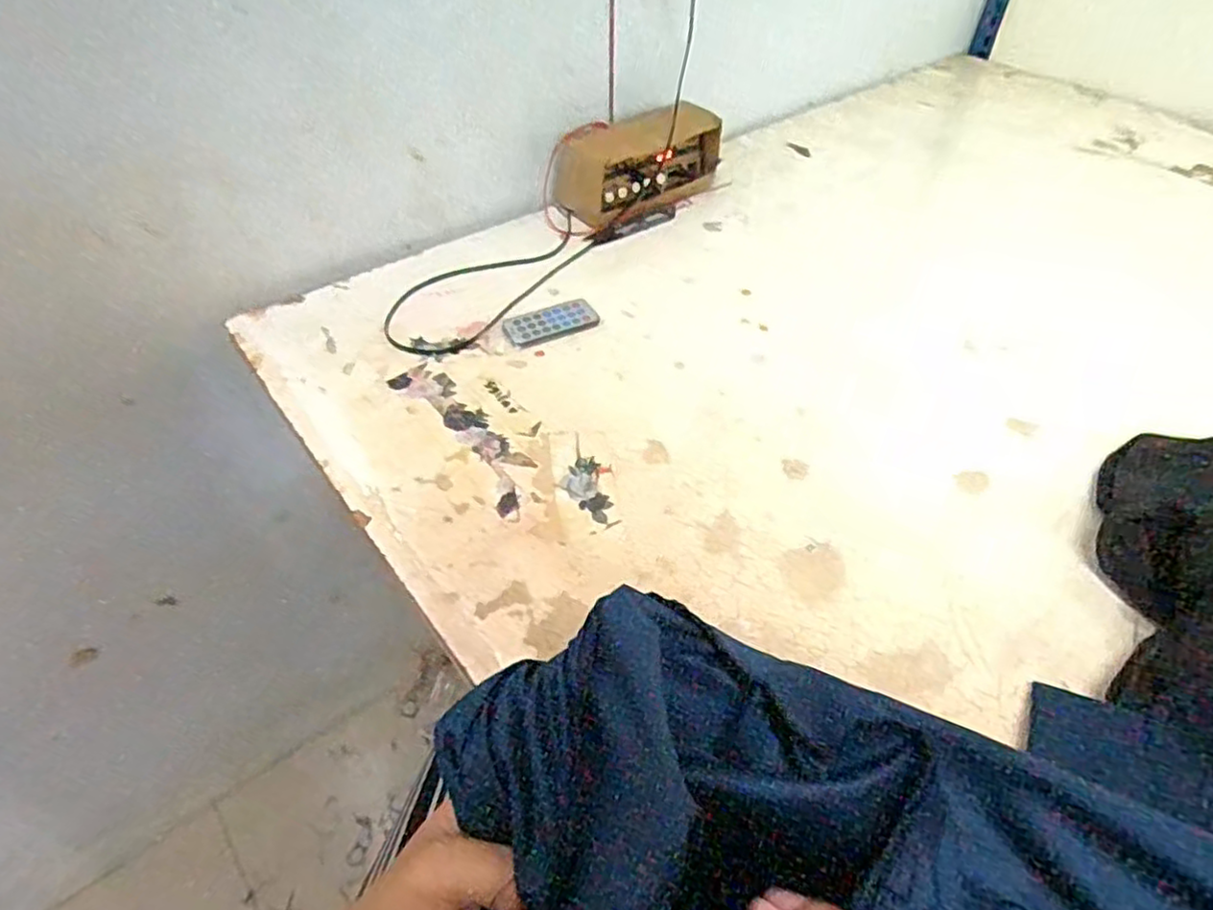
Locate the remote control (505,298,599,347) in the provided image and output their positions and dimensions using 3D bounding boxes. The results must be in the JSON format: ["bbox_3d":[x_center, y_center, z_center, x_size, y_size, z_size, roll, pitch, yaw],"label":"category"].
[{"bbox_3d":[-0.051,-0.124,0.644,0.087,0.007,0.037,-21,51,-18],"label":"remote control"}]

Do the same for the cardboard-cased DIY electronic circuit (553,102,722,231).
[{"bbox_3d":[0.040,-0.322,0.773,0.193,0.081,0.077,-25,52,-21],"label":"cardboard-cased DIY electronic circuit"}]

